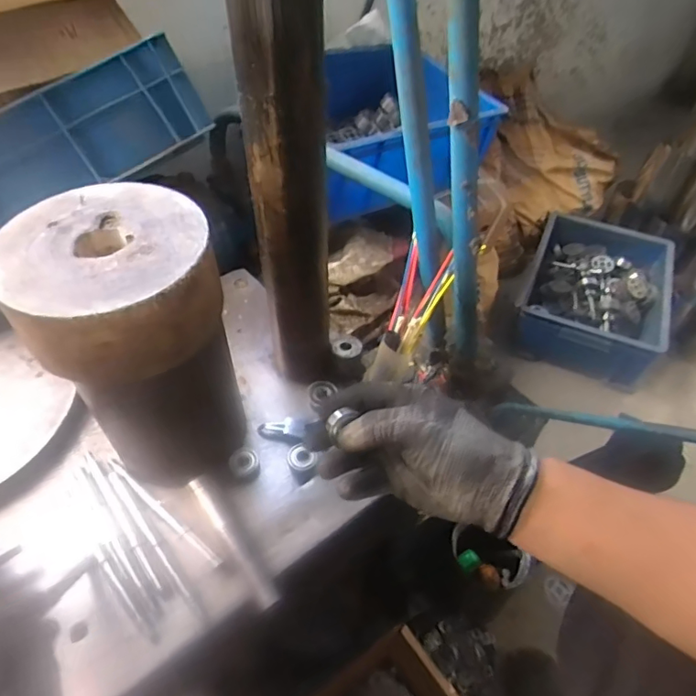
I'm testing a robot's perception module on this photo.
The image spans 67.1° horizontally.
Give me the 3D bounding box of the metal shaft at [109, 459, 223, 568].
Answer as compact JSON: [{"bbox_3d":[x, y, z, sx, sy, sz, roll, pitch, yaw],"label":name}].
[{"bbox_3d":[-0.173,0.150,0.489,0.158,0.005,0.010,33,56,25],"label":"metal shaft"}]

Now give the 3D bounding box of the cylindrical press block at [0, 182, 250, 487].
[{"bbox_3d":[-0.172,0.008,0.455,0.134,0.246,0.137,1,49,-1],"label":"cylindrical press block"}]

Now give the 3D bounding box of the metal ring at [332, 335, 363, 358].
[{"bbox_3d":[0.000,-0.002,0.599,0.032,0.008,0.029,30,54,23],"label":"metal ring"}]

